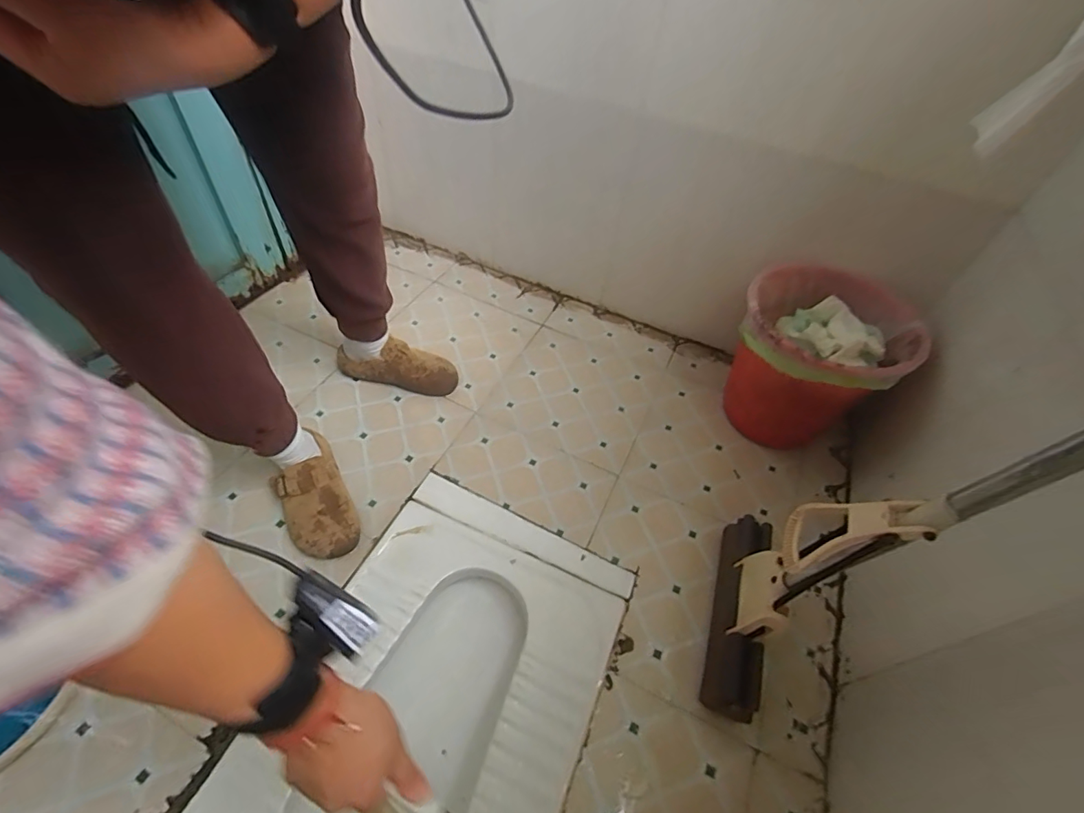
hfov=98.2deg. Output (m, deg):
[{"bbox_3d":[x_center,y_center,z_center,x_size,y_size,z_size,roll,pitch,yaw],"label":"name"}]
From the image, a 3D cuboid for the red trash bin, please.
[{"bbox_3d":[0.440,-0.063,0.834,0.221,0.294,0.260,-25,56,-26],"label":"red trash bin"}]

